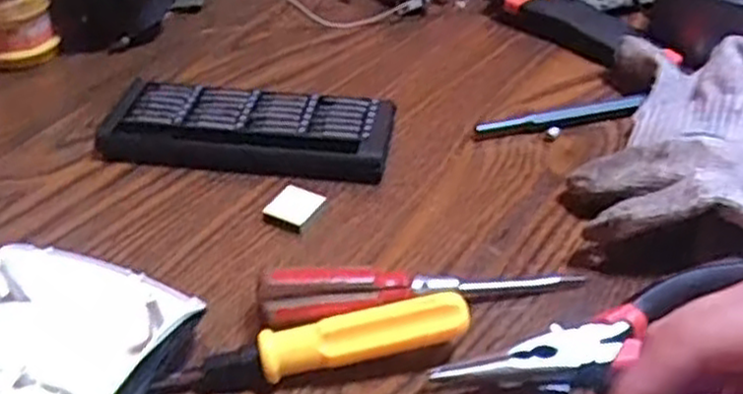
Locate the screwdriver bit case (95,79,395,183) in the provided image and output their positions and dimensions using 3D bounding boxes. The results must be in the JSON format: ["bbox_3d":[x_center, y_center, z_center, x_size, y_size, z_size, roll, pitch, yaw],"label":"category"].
[{"bbox_3d":[-0.068,-0.038,0.437,0.154,0.019,0.063,7,38,6],"label":"screwdriver bit case"}]

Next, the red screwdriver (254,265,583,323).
[{"bbox_3d":[0.021,0.037,0.334,0.139,0.022,0.020,-8,39,-13],"label":"red screwdriver"}]

